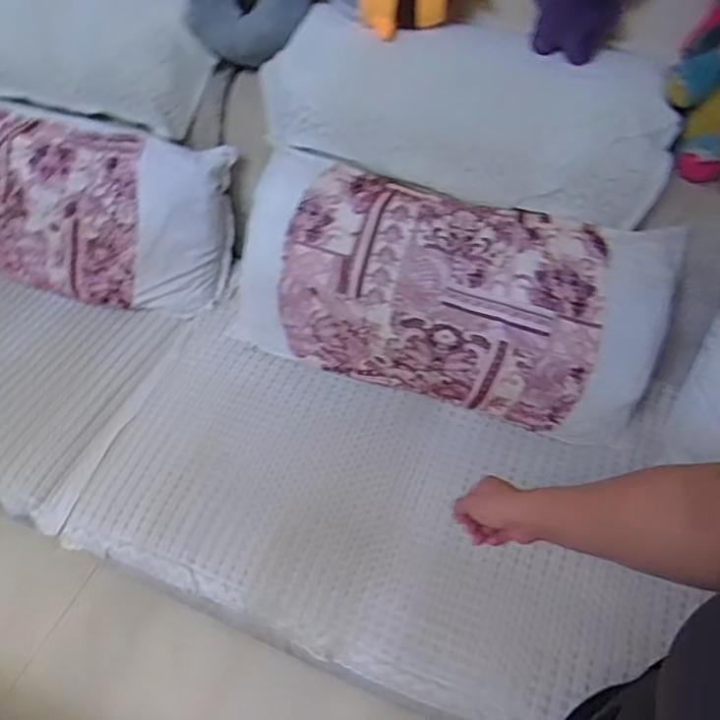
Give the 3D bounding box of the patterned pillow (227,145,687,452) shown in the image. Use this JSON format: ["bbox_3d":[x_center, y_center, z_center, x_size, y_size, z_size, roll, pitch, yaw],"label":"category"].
[{"bbox_3d":[0.129,-0.111,1.113,0.802,0.392,0.177,15,15,10],"label":"patterned pillow"}]

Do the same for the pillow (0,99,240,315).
[{"bbox_3d":[-0.648,-0.329,1.315,0.735,0.378,0.148,15,14,8],"label":"pillow"}]

